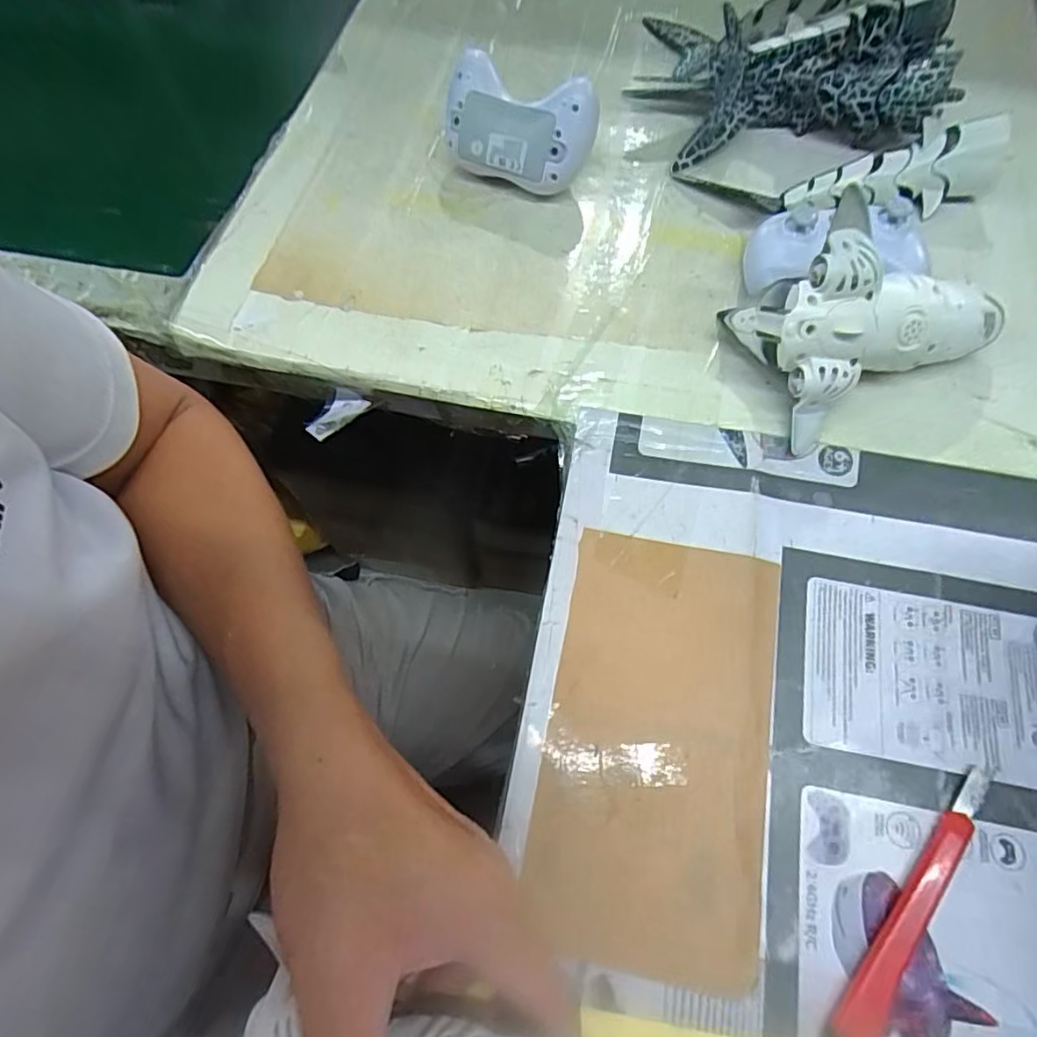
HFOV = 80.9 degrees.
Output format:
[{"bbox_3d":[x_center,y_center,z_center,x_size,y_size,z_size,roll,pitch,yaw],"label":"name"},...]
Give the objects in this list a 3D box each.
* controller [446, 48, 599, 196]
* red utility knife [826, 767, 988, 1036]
[{"bbox_3d":[-0.004,-0.281,0.441,0.113,0.069,0.061,21,70,10],"label":"controller"},{"bbox_3d":[0.183,0.180,0.279,0.017,0.007,0.149,37,73,15],"label":"red utility knife"}]

